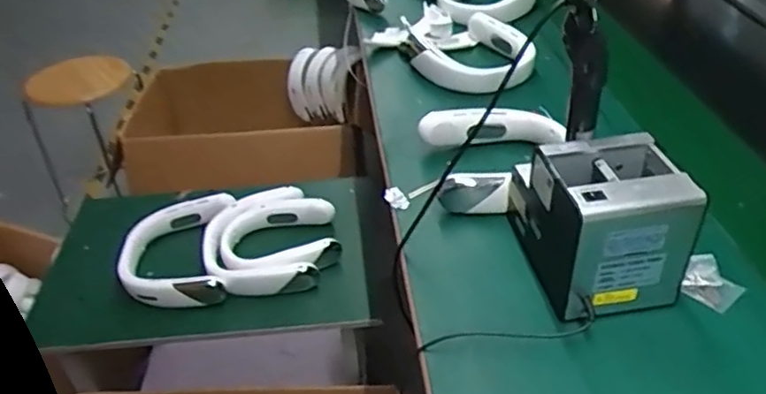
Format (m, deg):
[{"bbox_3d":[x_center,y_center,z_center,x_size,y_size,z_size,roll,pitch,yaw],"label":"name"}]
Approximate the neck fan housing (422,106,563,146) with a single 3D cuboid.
[{"bbox_3d":[0.159,-0.102,0.925,0.208,0.068,0.028,-5,38,-2],"label":"neck fan housing"}]

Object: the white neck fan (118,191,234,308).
[{"bbox_3d":[-0.368,0.092,1.144,0.183,0.056,0.242,-6,38,-2],"label":"white neck fan"}]

